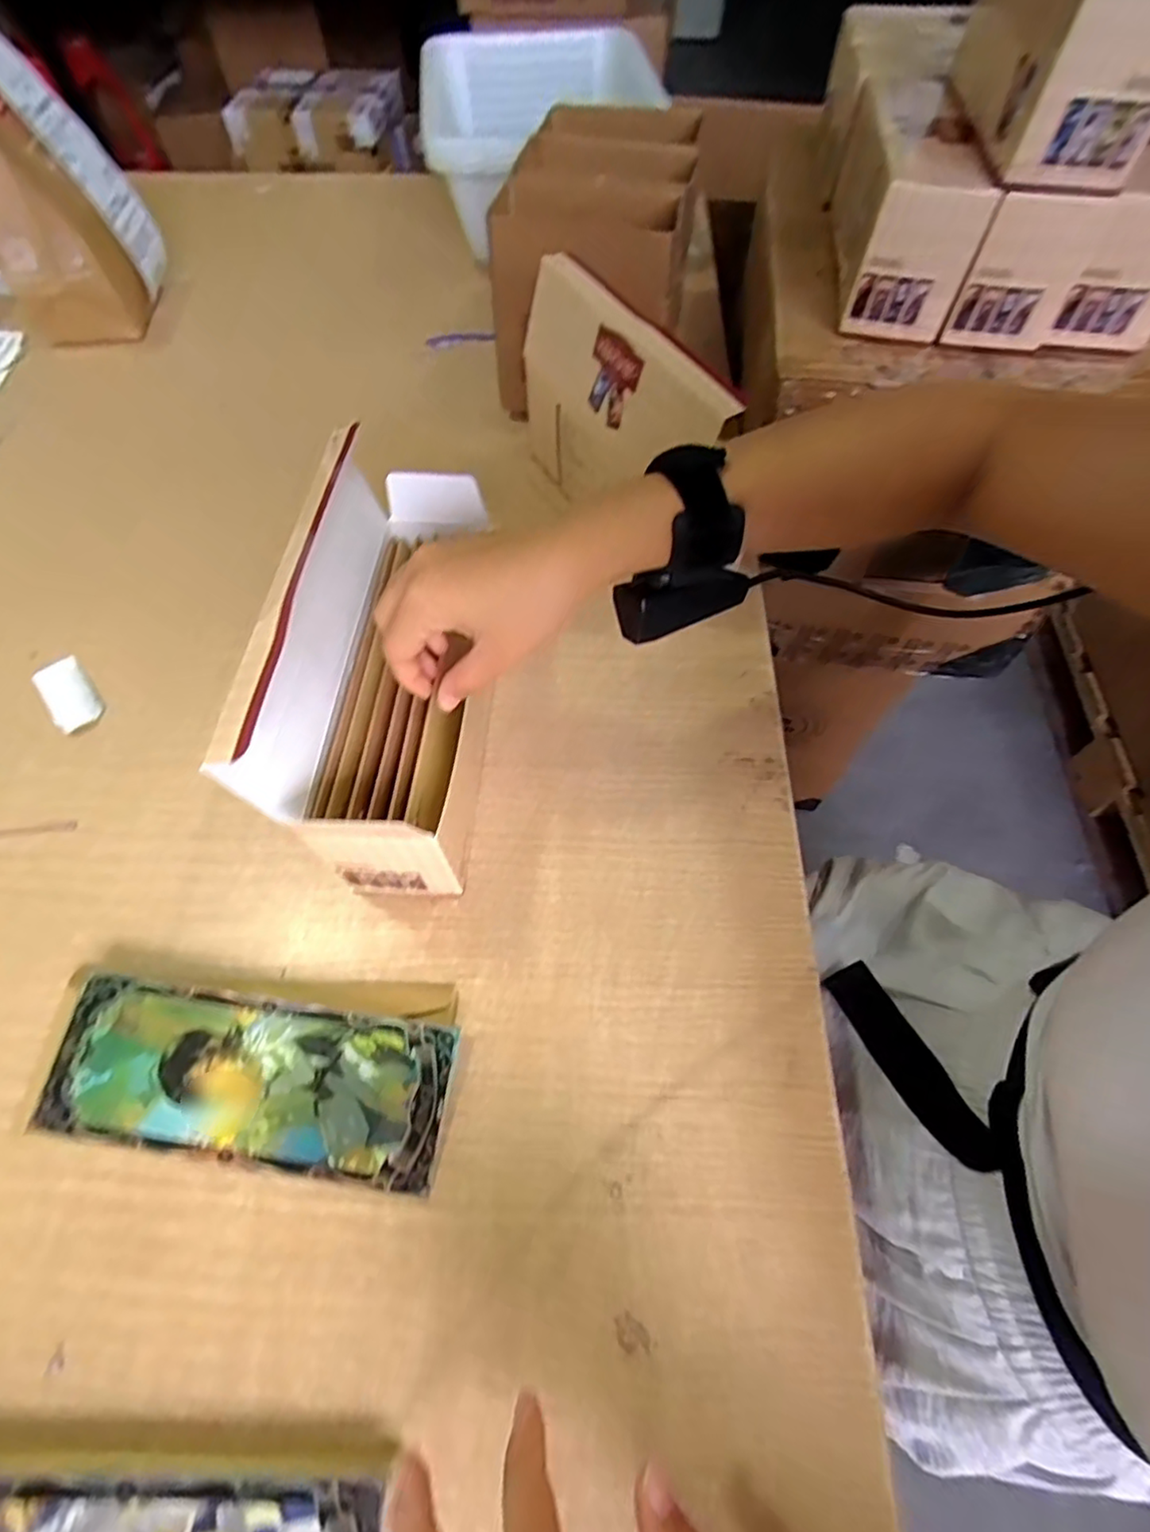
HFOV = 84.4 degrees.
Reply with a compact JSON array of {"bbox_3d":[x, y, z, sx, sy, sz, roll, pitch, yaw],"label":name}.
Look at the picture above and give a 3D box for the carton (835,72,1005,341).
[{"bbox_3d":[0.253,-0.445,0.505,0.075,0.097,0.230,5,59,2],"label":"carton"}]

